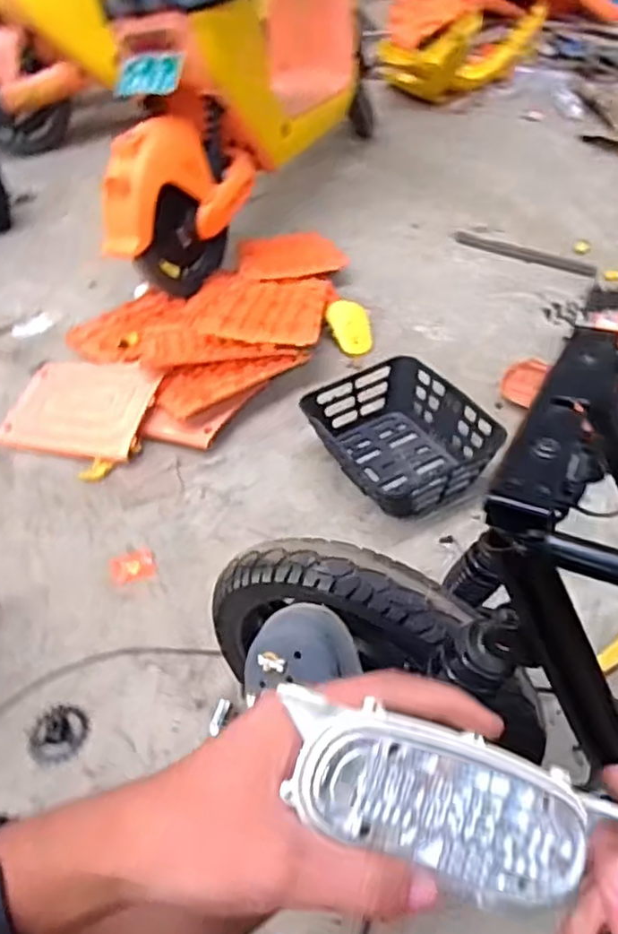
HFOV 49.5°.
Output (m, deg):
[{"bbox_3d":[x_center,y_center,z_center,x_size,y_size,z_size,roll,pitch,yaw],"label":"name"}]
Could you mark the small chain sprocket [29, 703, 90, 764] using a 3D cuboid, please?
[{"bbox_3d":[-0.354,0.377,0.951,0.079,0.015,0.078,-3,45,3],"label":"small chain sprocket"}]

